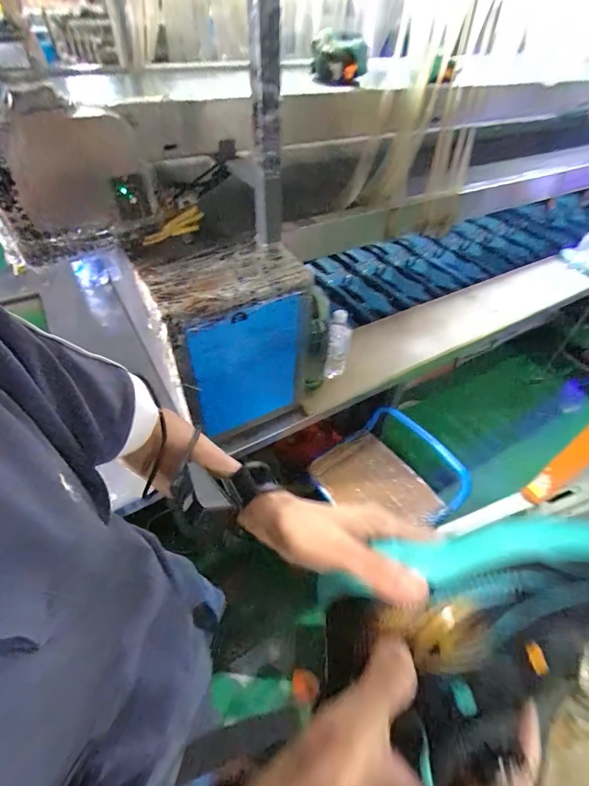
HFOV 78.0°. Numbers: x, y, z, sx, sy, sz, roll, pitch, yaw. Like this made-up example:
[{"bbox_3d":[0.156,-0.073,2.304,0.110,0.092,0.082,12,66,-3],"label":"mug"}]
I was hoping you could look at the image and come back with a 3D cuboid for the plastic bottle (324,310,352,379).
[{"bbox_3d":[0.119,-0.121,0.983,0.066,0.200,0.055,8,48,5],"label":"plastic bottle"}]

